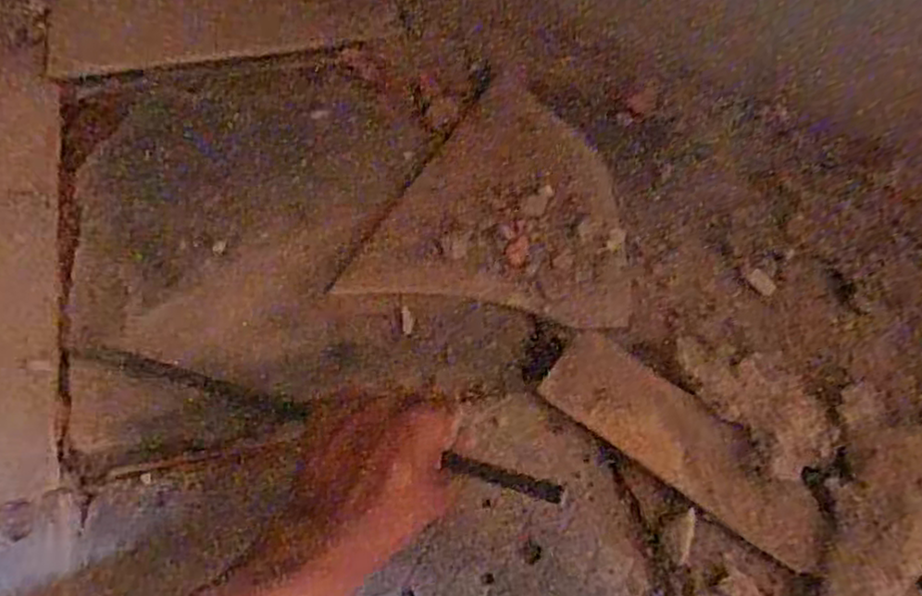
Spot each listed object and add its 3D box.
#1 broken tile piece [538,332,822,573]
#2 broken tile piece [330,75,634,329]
[{"bbox_3d":[0.166,0.105,0.531,0.217,0.021,0.067,36,66,15],"label":"broken tile piece"},{"bbox_3d":[0.040,-0.100,0.638,0.227,0.015,0.243,10,62,2],"label":"broken tile piece"}]

